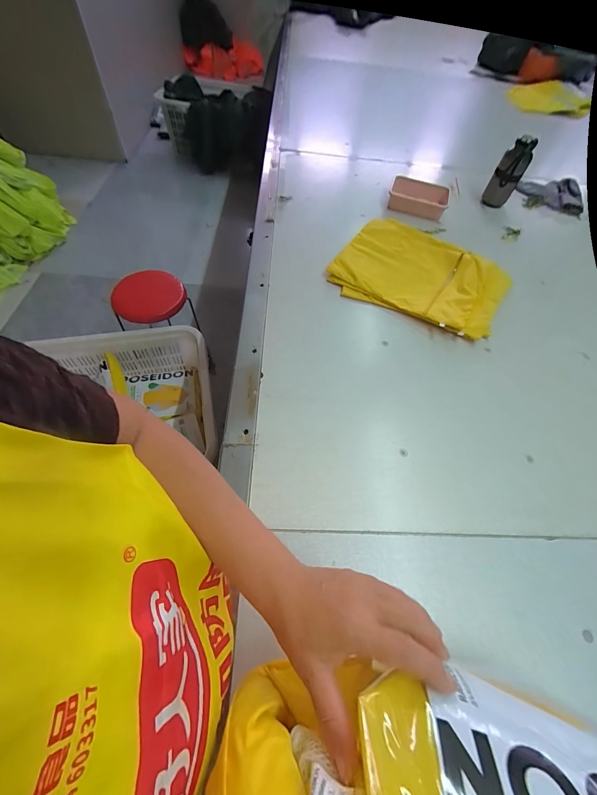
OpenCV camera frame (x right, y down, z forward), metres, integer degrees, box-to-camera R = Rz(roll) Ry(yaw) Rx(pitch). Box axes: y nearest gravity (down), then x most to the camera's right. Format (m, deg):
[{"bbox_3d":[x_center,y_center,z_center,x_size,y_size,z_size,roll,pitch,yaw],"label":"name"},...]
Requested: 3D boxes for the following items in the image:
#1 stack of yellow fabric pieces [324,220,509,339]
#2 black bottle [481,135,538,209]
[{"bbox_3d":[0.302,-0.308,0.763,0.374,0.036,0.327,29,60,12],"label":"stack of yellow fabric pieces"},{"bbox_3d":[0.633,-0.673,0.948,0.079,0.170,0.058,29,60,14],"label":"black bottle"}]

